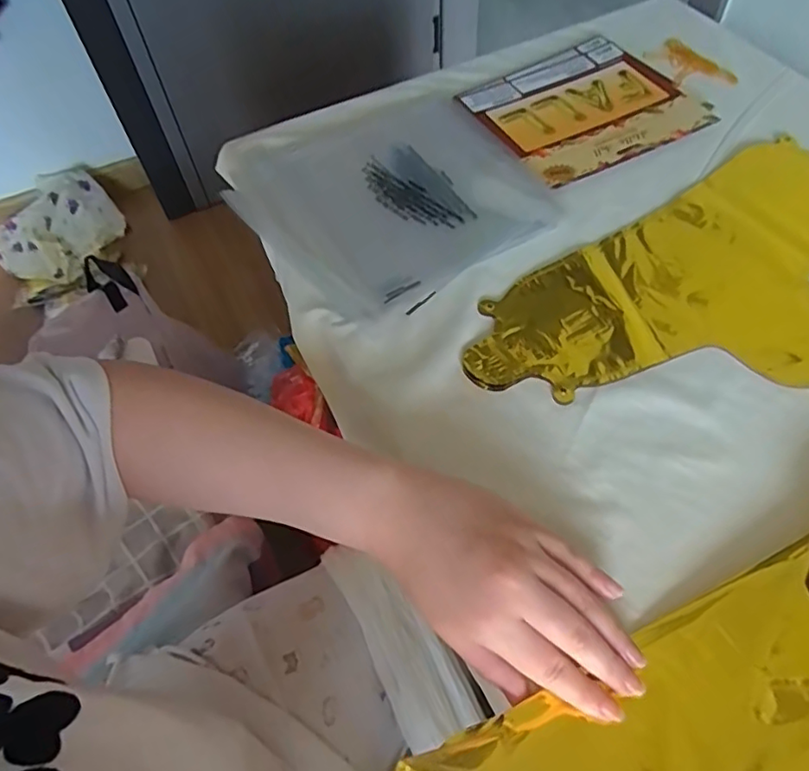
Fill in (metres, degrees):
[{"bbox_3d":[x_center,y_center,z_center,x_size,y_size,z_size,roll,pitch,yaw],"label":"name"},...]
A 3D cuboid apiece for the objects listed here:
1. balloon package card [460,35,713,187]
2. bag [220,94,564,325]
[{"bbox_3d":[0.173,-0.273,0.588,0.190,0.006,0.169,-26,59,-14],"label":"balloon package card"},{"bbox_3d":[-0.011,-0.171,0.526,0.239,0.020,0.223,-30,61,-16],"label":"bag"}]

